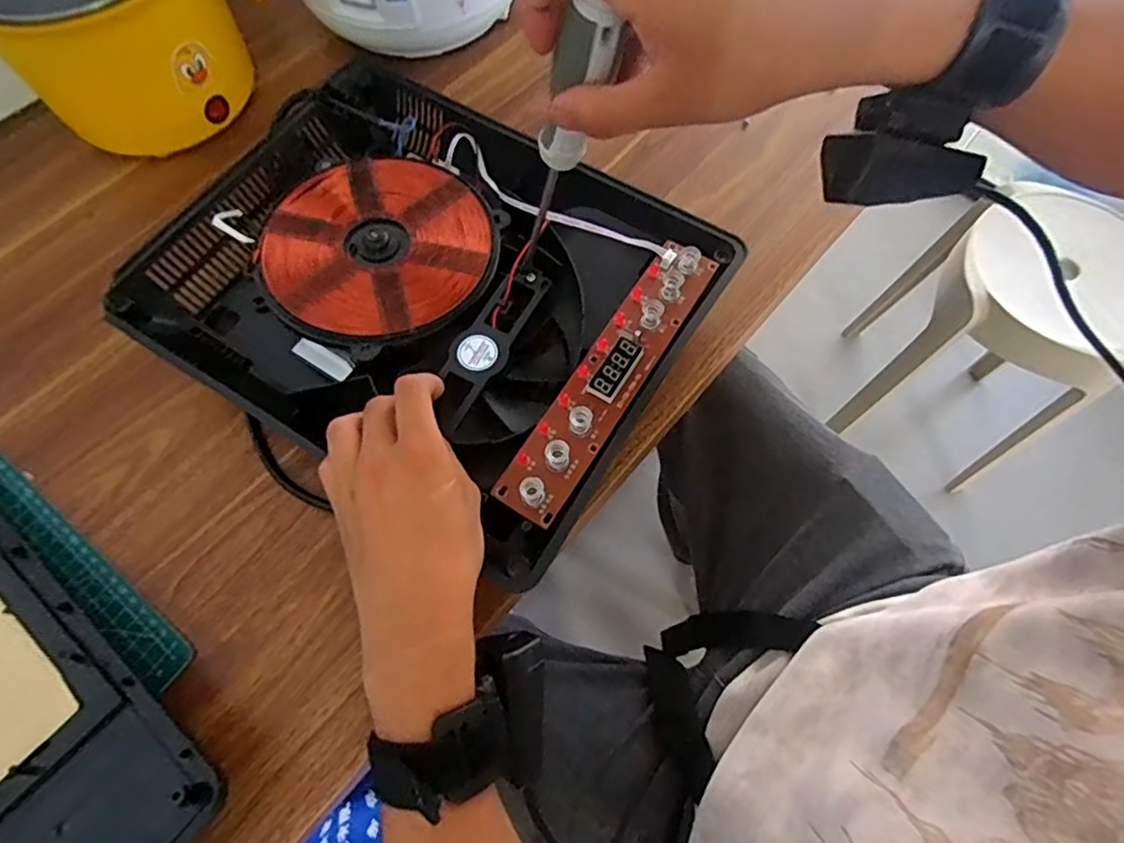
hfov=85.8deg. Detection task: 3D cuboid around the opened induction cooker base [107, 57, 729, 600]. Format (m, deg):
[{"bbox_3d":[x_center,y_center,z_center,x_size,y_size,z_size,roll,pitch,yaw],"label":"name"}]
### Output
[{"bbox_3d":[-0.100,-0.097,0.414,0.354,0.067,0.265,29,65,17],"label":"opened induction cooker base"}]

